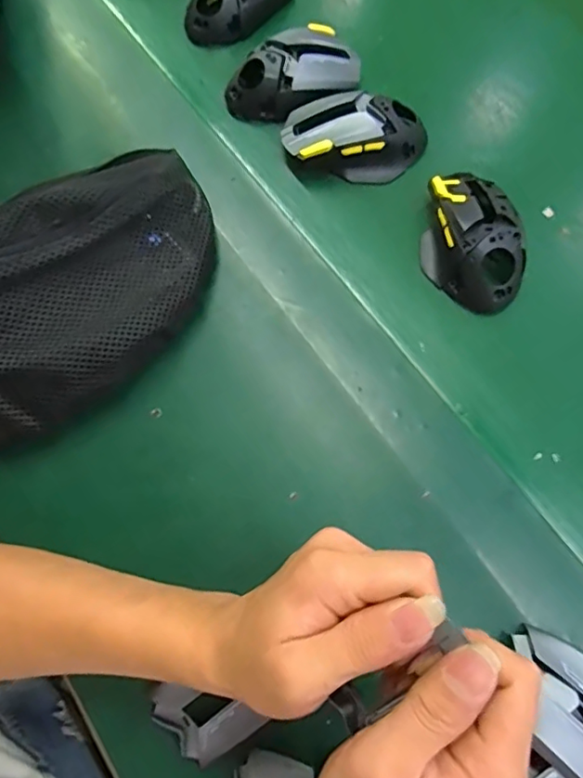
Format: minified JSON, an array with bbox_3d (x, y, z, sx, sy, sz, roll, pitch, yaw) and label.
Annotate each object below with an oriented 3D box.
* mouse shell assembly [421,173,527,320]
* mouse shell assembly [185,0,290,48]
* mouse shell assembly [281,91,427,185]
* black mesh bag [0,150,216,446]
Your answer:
[{"bbox_3d":[0.139,-0.118,0.417,0.071,0.032,0.111,3,69,2],"label":"mouse shell assembly"},{"bbox_3d":[-0.047,-0.369,0.507,0.060,0.036,0.114,40,75,14],"label":"mouse shell assembly"},{"bbox_3d":[0.053,-0.210,0.450,0.115,0.032,0.063,-3,69,0],"label":"mouse shell assembly"},{"bbox_3d":[-0.163,-0.064,0.373,0.278,0.075,0.139,-43,74,-14],"label":"black mesh bag"}]

